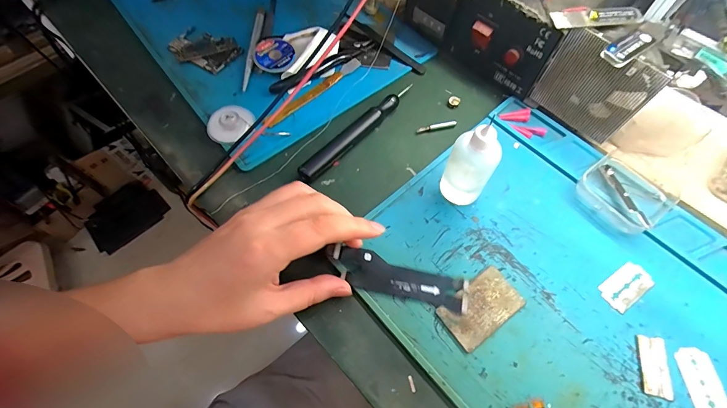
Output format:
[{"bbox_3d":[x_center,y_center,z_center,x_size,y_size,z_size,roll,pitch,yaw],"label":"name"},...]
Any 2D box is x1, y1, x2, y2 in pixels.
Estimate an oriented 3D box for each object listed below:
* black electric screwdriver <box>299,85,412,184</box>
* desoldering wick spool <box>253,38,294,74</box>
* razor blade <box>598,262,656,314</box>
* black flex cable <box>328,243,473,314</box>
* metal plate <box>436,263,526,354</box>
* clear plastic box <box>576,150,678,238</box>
[{"bbox_3d":[-0.005,-0.071,0.328,0.017,0.016,0.142,39,71,18],"label":"black electric screwdriver"},{"bbox_3d":[-0.095,-0.157,0.370,0.041,0.010,0.047,-40,70,-17],"label":"desoldering wick spool"},{"bbox_3d":[0.201,0.062,0.265,0.042,0.004,0.023,-33,68,-14],"label":"razor blade"},{"bbox_3d":[0.027,0.058,0.266,0.105,0.008,0.027,16,65,6],"label":"black flex cable"},{"bbox_3d":[0.088,0.077,0.259,0.060,0.004,0.036,-34,68,-14],"label":"metal plate"},{"bbox_3d":[0.220,-0.010,0.292,0.062,0.018,0.063,-37,69,-16],"label":"clear plastic box"}]

